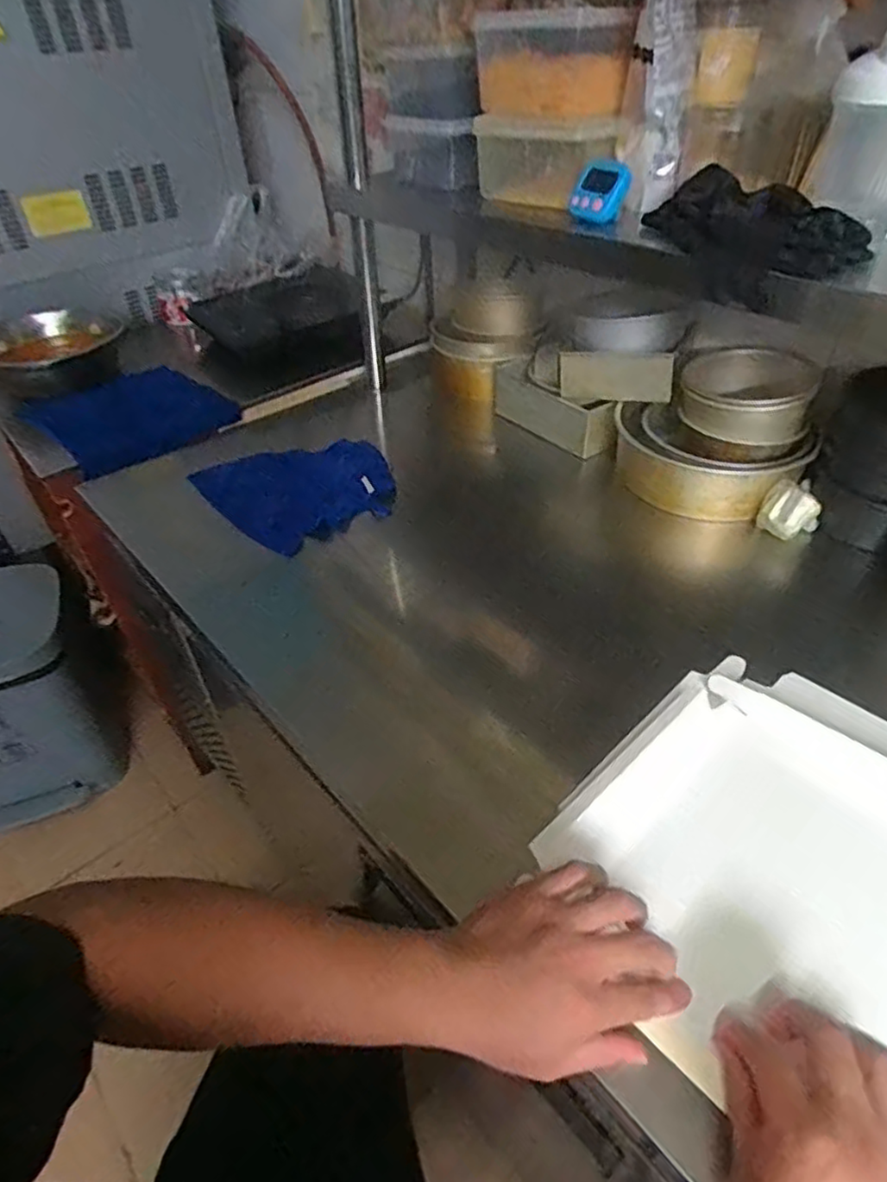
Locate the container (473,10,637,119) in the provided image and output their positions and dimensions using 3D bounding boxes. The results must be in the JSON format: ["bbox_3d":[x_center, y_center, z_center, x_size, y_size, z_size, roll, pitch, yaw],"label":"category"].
[{"bbox_3d":[0.124,-0.598,0.743,0.170,0.089,0.076,32,53,33],"label":"container"}]

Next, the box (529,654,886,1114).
[{"bbox_3d":[0.281,0.202,0.474,0.325,0.050,0.347,31,53,32],"label":"box"}]

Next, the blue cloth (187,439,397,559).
[{"bbox_3d":[-0.200,-0.145,0.912,0.230,0.047,0.217,-26,47,-22],"label":"blue cloth"}]

